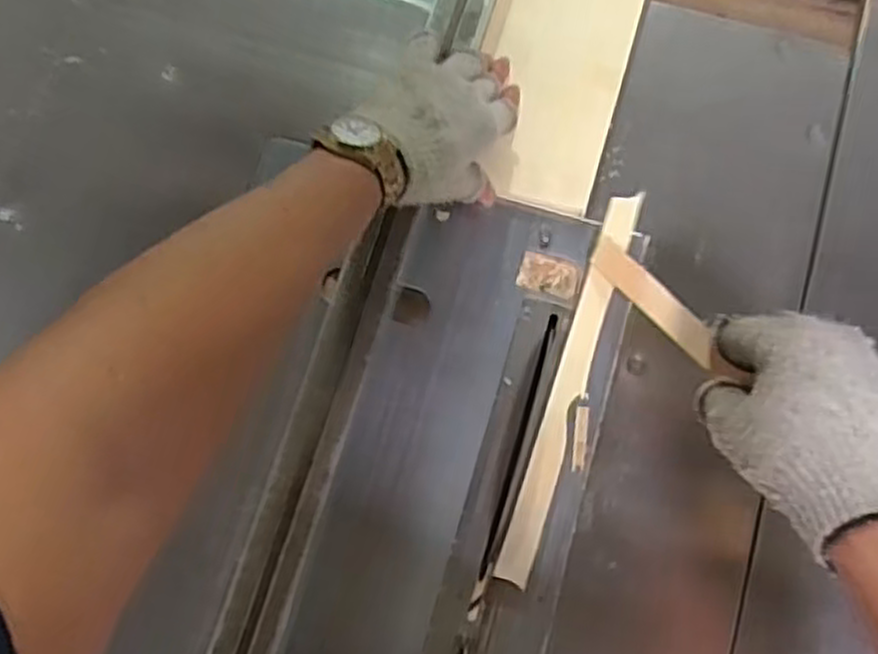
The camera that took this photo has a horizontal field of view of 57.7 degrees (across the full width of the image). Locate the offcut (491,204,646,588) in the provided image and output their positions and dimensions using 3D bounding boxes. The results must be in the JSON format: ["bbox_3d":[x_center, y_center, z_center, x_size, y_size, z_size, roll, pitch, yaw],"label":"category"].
[{"bbox_3d":[0.092,0.036,0.550,0.023,0.015,0.279,18,78,4],"label":"offcut"}]

